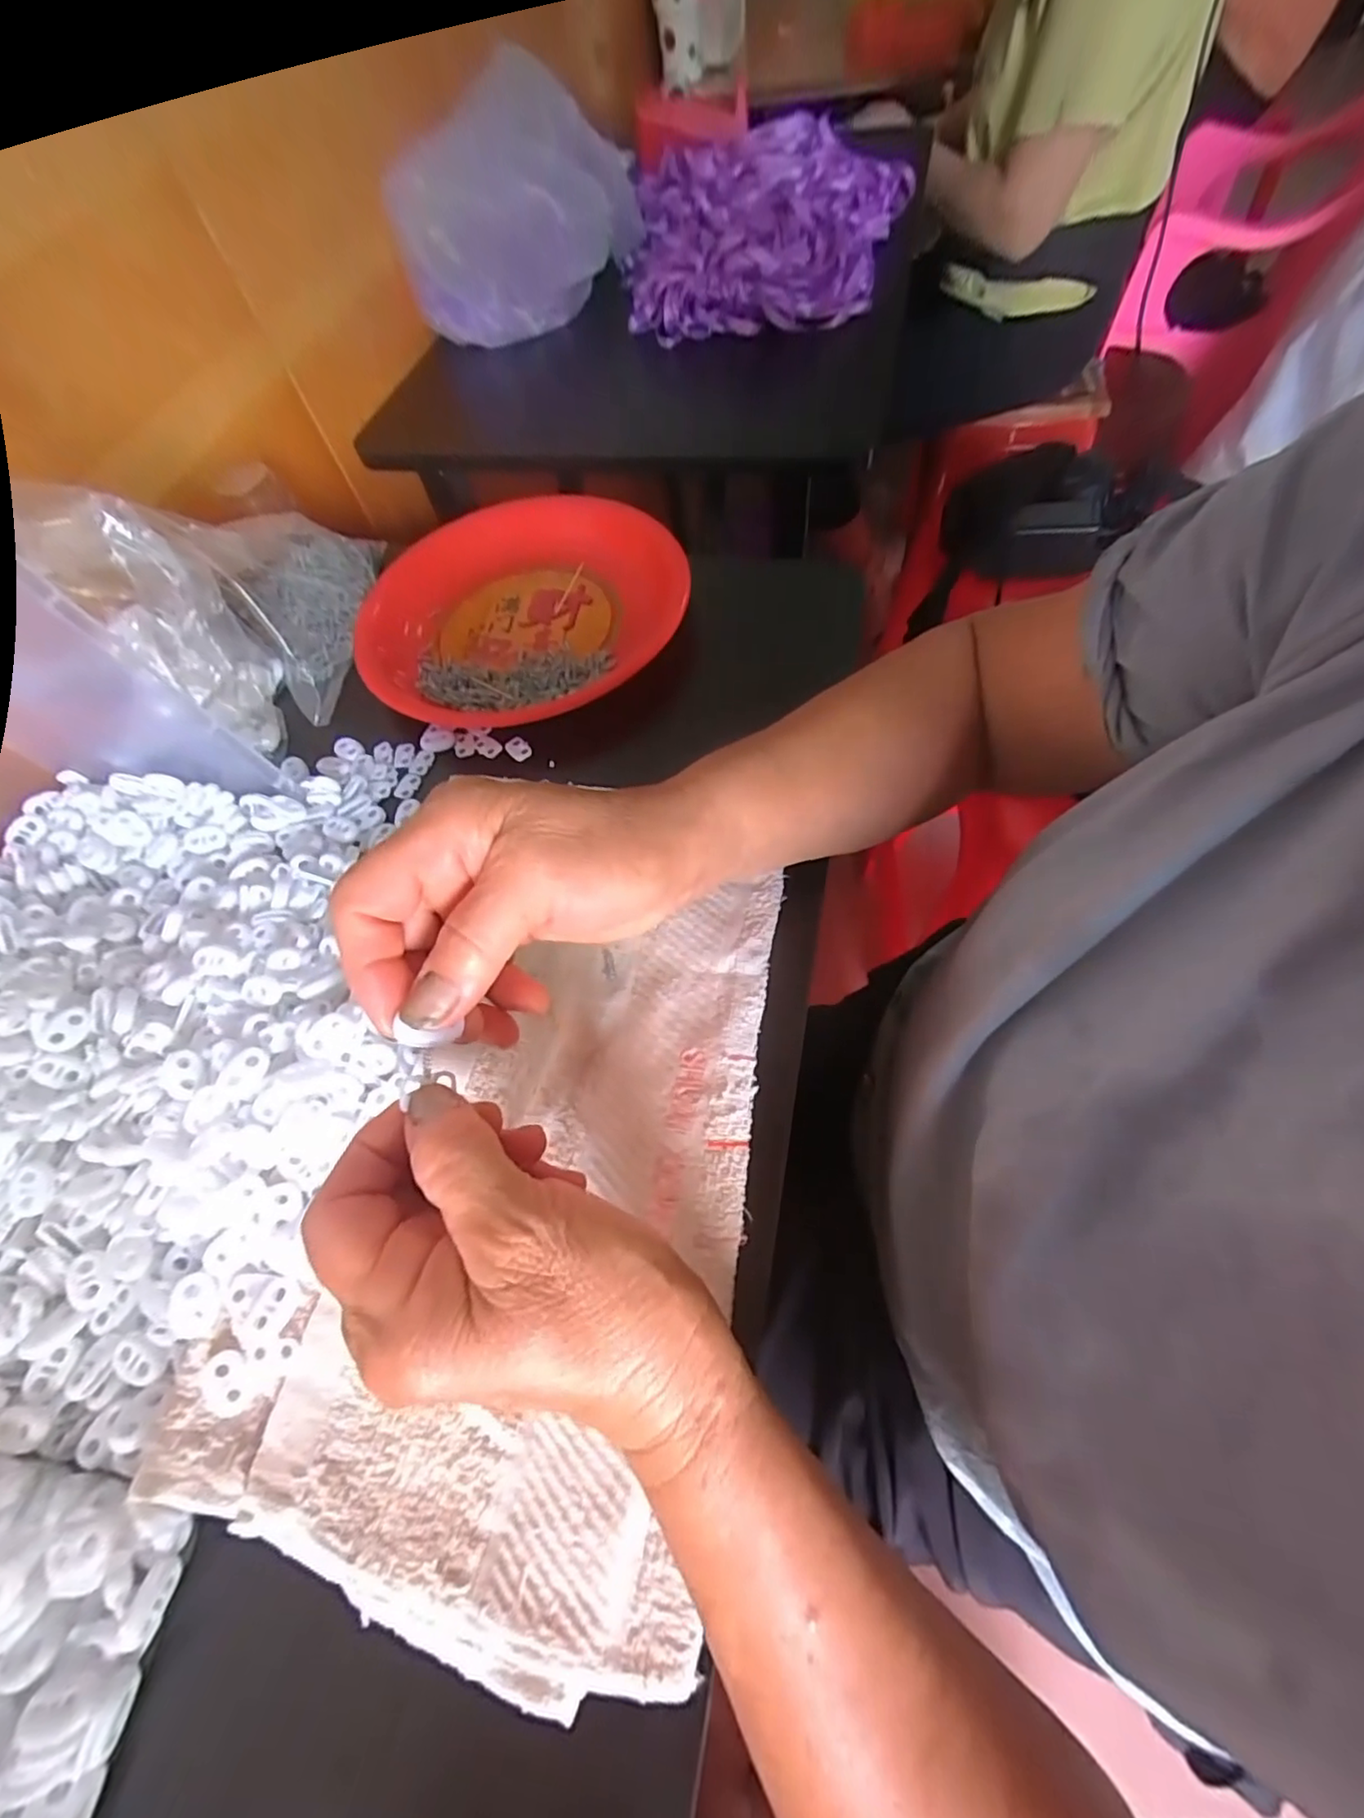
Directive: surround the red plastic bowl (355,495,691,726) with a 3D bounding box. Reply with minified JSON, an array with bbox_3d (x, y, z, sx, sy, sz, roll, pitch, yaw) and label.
[{"bbox_3d":[-0.118,-0.210,0.438,0.201,0.038,0.217,-3,62,5],"label":"red plastic bowl"}]

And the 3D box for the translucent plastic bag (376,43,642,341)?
[{"bbox_3d":[-0.147,-0.630,0.586,0.232,0.161,0.091,-40,67,-16],"label":"translucent plastic bag"}]

